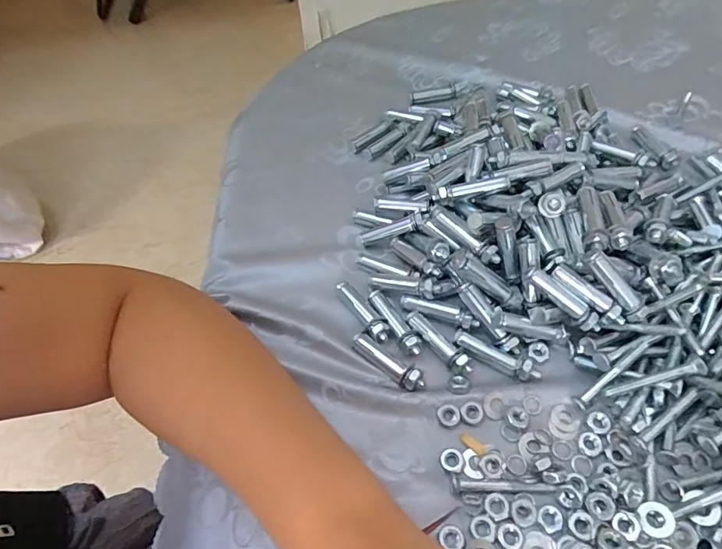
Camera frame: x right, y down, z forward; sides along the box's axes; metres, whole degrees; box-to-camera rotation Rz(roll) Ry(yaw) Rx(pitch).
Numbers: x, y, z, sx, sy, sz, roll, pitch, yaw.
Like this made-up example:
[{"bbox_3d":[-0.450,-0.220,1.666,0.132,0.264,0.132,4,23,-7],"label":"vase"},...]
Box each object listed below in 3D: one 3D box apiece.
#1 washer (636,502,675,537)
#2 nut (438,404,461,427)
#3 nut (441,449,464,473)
[{"bbox_3d":[0.151,0.126,0.241,0.016,0.004,0.016,-12,52,-3],"label":"washer"},{"bbox_3d":[0.053,0.084,0.282,0.013,0.004,0.012,-3,52,4],"label":"nut"},{"bbox_3d":[0.052,0.106,0.267,0.013,0.005,0.012,-3,52,4],"label":"nut"}]

